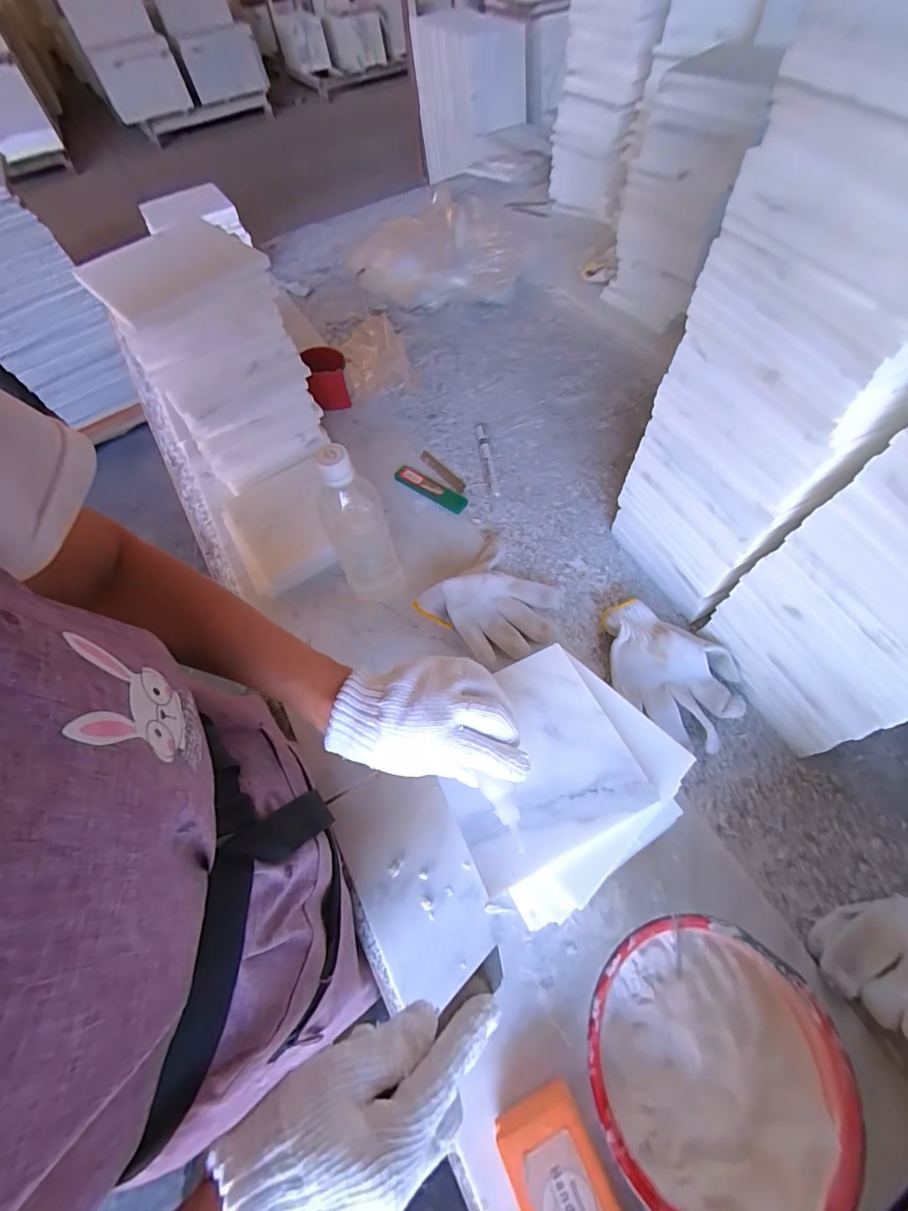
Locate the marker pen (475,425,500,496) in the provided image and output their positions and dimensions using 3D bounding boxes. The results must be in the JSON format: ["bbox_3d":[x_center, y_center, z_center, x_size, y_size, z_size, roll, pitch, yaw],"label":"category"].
[{"bbox_3d":[0.048,-0.221,0.661,0.015,0.016,0.154,-8,62,-1],"label":"marker pen"}]

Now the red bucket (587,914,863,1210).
[{"bbox_3d":[0.180,0.326,0.324,0.162,0.057,0.165,-3,60,4],"label":"red bucket"}]

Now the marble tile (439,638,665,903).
[{"bbox_3d":[0.063,0.126,0.371,0.151,0.005,0.149,-24,64,-10],"label":"marble tile"}]

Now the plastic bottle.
[{"bbox_3d":[-0.101,-0.079,0.475,0.066,0.215,0.066,-15,61,-6],"label":"plastic bottle"}]

